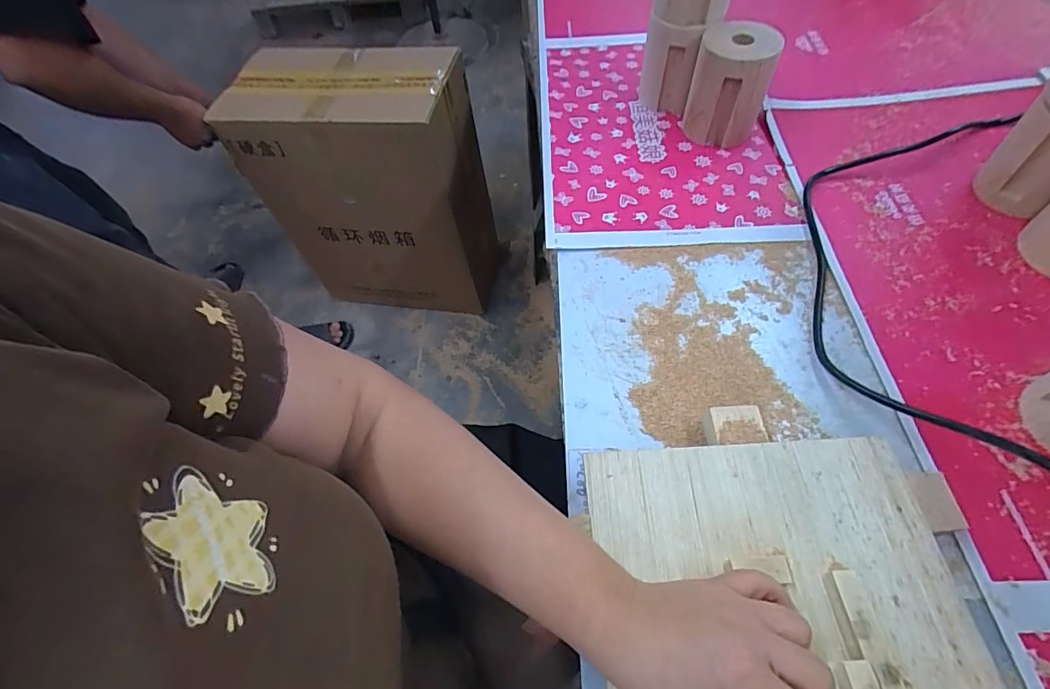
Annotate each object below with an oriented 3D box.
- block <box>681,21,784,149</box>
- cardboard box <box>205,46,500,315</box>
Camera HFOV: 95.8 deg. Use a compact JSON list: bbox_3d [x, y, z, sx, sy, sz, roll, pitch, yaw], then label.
[{"bbox_3d":[0.227,-0.288,0.530,0.080,0.103,0.070,16,60,14],"label":"block"},{"bbox_3d":[-0.337,-0.358,1.142,0.452,0.563,0.273,3,59,8],"label":"cardboard box"}]

